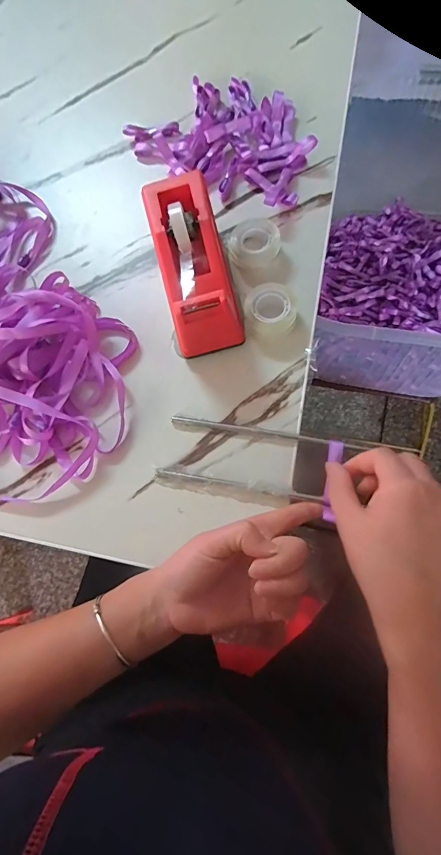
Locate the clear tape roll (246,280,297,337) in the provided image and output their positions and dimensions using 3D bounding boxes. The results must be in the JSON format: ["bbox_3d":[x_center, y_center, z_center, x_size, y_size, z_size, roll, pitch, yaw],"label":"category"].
[{"bbox_3d":[0.046,-0.109,0.360,0.042,0.022,0.047,-4,72,6],"label":"clear tape roll"}]

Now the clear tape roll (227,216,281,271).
[{"bbox_3d":[0.032,-0.178,0.376,0.042,0.028,0.040,-2,72,7],"label":"clear tape roll"}]

